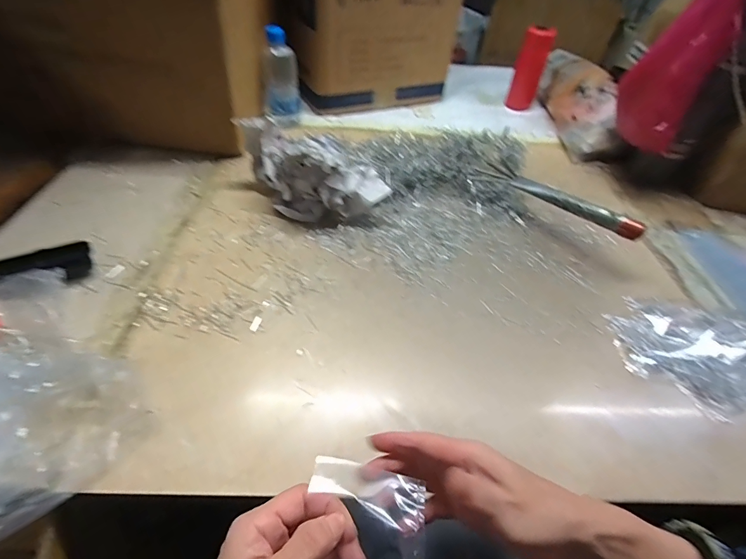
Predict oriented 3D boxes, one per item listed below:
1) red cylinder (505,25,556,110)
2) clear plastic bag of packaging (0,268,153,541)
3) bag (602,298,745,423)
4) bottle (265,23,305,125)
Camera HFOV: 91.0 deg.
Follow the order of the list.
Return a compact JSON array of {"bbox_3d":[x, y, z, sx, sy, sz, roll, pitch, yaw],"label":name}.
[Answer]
[{"bbox_3d":[0.384,-0.511,0.908,0.070,0.183,0.054,19,49,11],"label":"red cylinder"},{"bbox_3d":[-0.356,0.111,0.350,0.251,0.054,0.237,21,49,12],"label":"clear plastic bag of packaging"},{"bbox_3d":[0.410,0.090,0.463,0.191,0.031,0.162,8,48,1],"label":"bag"},{"bbox_3d":[-0.189,-0.426,0.770,0.073,0.174,0.064,-4,48,-9],"label":"bottle"}]

